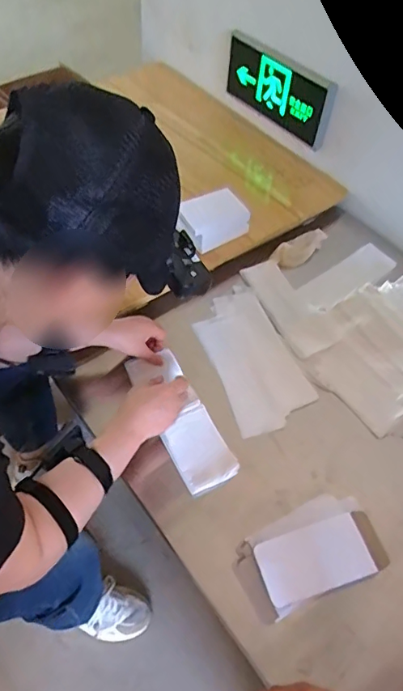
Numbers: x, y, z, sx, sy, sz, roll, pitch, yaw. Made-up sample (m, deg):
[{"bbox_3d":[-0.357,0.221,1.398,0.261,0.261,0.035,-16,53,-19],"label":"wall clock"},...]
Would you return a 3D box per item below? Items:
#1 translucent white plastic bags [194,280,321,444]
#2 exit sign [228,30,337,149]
[{"bbox_3d":[0.091,0.019,0.919,0.147,0.012,0.295,-15,55,-15],"label":"translucent white plastic bags"},{"bbox_3d":[0.182,-0.613,1.188,0.033,0.155,0.335,-28,59,-23],"label":"exit sign"}]

